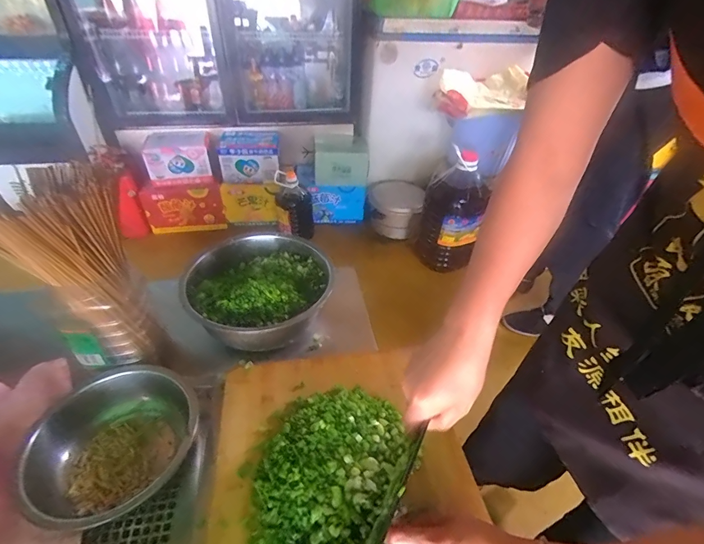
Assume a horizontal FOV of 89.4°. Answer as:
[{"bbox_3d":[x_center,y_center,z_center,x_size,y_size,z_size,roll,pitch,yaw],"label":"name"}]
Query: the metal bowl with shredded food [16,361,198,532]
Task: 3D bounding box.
[{"bbox_3d":[-0.292,0.208,0.442,0.149,0.063,0.184,16,41,14],"label":"metal bowl with shredded food"}]

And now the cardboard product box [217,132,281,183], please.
[{"bbox_3d":[-0.496,-0.567,1.745,0.275,0.163,0.221,-3,40,-8],"label":"cardboard product box"}]

